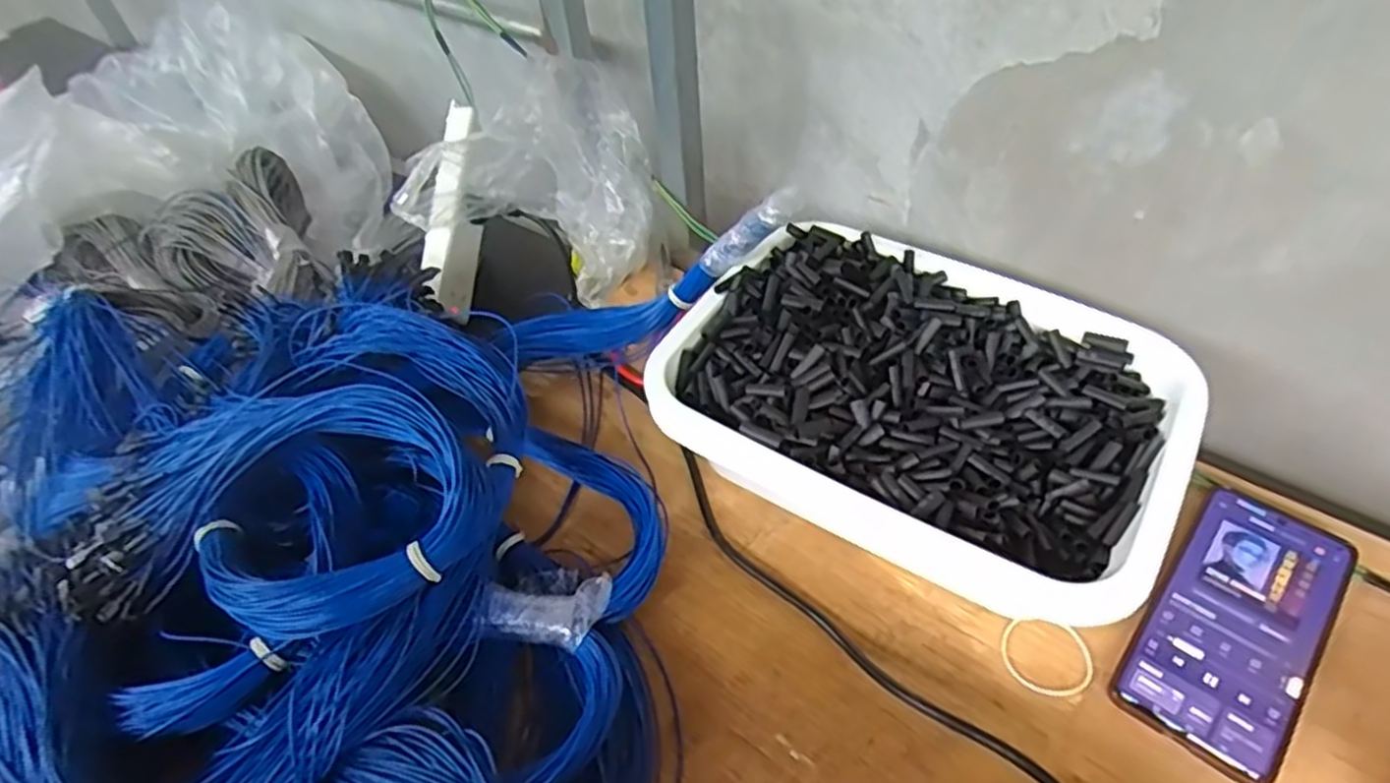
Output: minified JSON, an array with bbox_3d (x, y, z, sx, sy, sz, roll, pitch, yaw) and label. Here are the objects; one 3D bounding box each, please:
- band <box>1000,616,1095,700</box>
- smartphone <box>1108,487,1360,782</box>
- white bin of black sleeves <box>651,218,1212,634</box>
[{"bbox_3d":[0.193,0.144,0.426,0.046,0.004,0.044,-3,48,3],"label":"band"},{"bbox_3d":[0.297,0.126,0.426,0.076,0.013,0.162,31,58,29],"label":"smartphone"},{"bbox_3d":[0.138,0.011,0.488,0.286,0.100,0.215,23,52,23],"label":"white bin of black sleeves"}]

